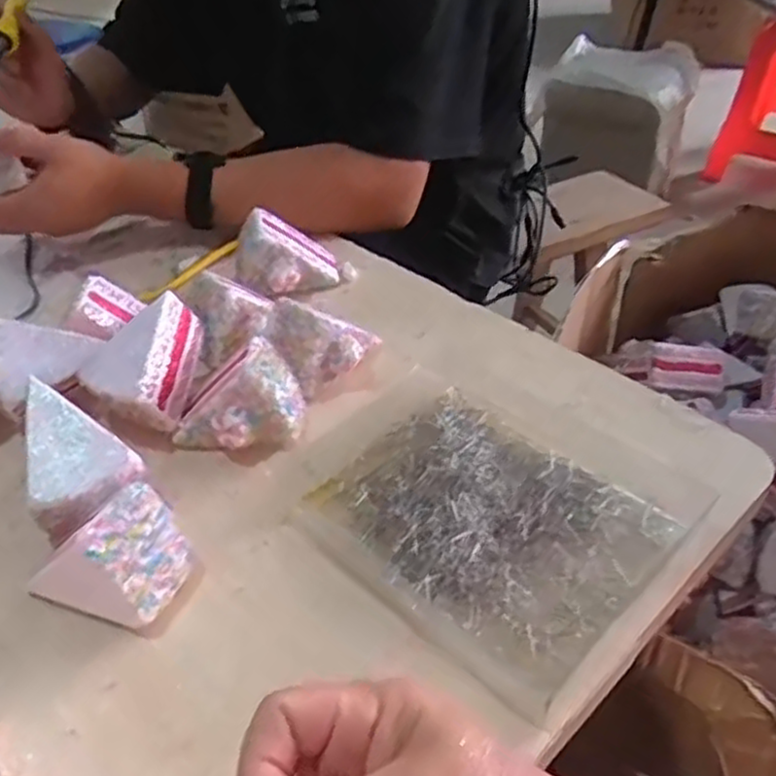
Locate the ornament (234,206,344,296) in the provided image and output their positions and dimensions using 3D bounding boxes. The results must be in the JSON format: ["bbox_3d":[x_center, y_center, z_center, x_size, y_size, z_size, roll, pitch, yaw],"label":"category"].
[{"bbox_3d":[-0.083,-0.115,0.668,0.095,0.062,0.054,-8,41,-7],"label":"ornament"}]

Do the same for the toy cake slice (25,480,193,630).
[{"bbox_3d":[-0.158,0.093,0.431,0.077,0.070,0.066,16,44,20],"label":"toy cake slice"}]

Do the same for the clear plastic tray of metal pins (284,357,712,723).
[{"bbox_3d":[0.054,0.063,0.475,0.215,0.023,0.174,32,51,33],"label":"clear plastic tray of metal pins"}]

